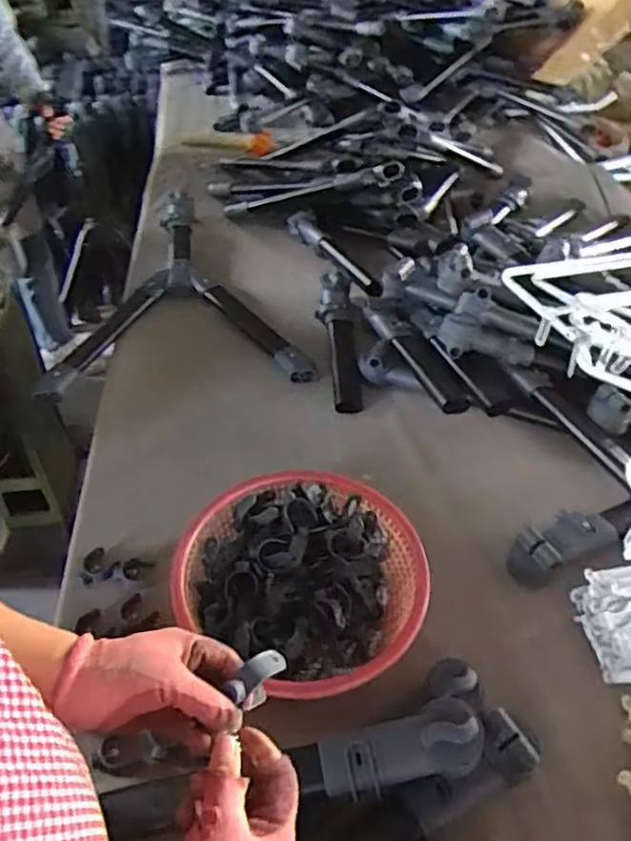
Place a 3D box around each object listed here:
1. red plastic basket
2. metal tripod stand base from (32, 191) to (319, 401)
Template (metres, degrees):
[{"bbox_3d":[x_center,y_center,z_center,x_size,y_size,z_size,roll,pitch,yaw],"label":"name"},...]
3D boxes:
[{"bbox_3d":[-0.005,0.202,0.817,0.286,0.101,0.286,1,44,-1],"label":"red plastic basket"},{"bbox_3d":[-0.271,-0.300,1.364,0.488,0.046,0.673,-2,44,-5],"label":"metal tripod stand base"}]

